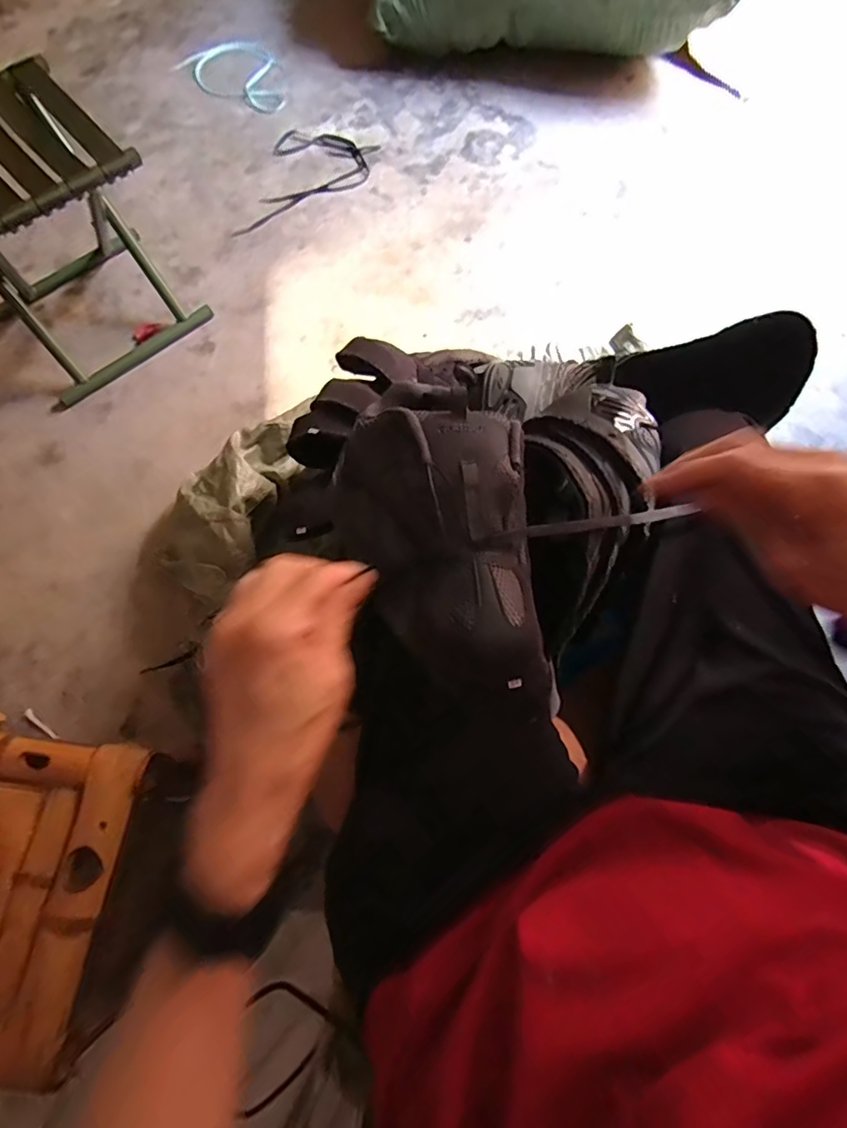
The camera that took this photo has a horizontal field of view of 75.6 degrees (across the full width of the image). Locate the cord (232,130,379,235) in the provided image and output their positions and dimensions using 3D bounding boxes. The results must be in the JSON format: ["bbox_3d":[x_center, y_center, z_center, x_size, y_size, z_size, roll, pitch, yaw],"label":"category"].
[{"bbox_3d":[-0.234,-0.781,1.126,0.211,0.014,0.298,13,73,3],"label":"cord"}]

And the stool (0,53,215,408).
[{"bbox_3d":[-0.585,-0.499,0.867,0.294,0.312,0.260,-41,77,-12],"label":"stool"}]

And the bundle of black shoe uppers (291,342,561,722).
[{"bbox_3d":[0.004,-0.047,0.396,0.147,0.070,0.290,-19,71,-7],"label":"bundle of black shoe uppers"}]

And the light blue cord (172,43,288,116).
[{"bbox_3d":[-0.425,-1.069,1.206,0.215,0.024,0.212,-14,73,-5],"label":"light blue cord"}]

